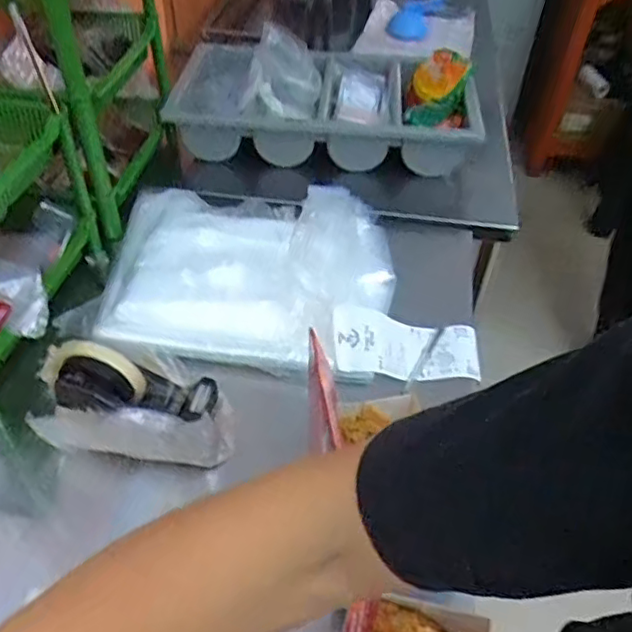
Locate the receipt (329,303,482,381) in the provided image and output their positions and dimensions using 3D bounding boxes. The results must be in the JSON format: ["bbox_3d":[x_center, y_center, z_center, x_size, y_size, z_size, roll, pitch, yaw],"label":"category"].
[{"bbox_3d":[0.108,0.036,0.736,0.180,0.033,0.080,9,43,-15],"label":"receipt"}]

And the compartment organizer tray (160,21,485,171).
[{"bbox_3d":[0.020,-0.397,1.084,0.521,0.122,0.295,1,45,-2],"label":"compartment organizer tray"}]

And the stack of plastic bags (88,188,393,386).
[{"bbox_3d":[-0.084,-0.088,0.830,0.373,0.065,0.366,6,45,3],"label":"stack of plastic bags"}]

